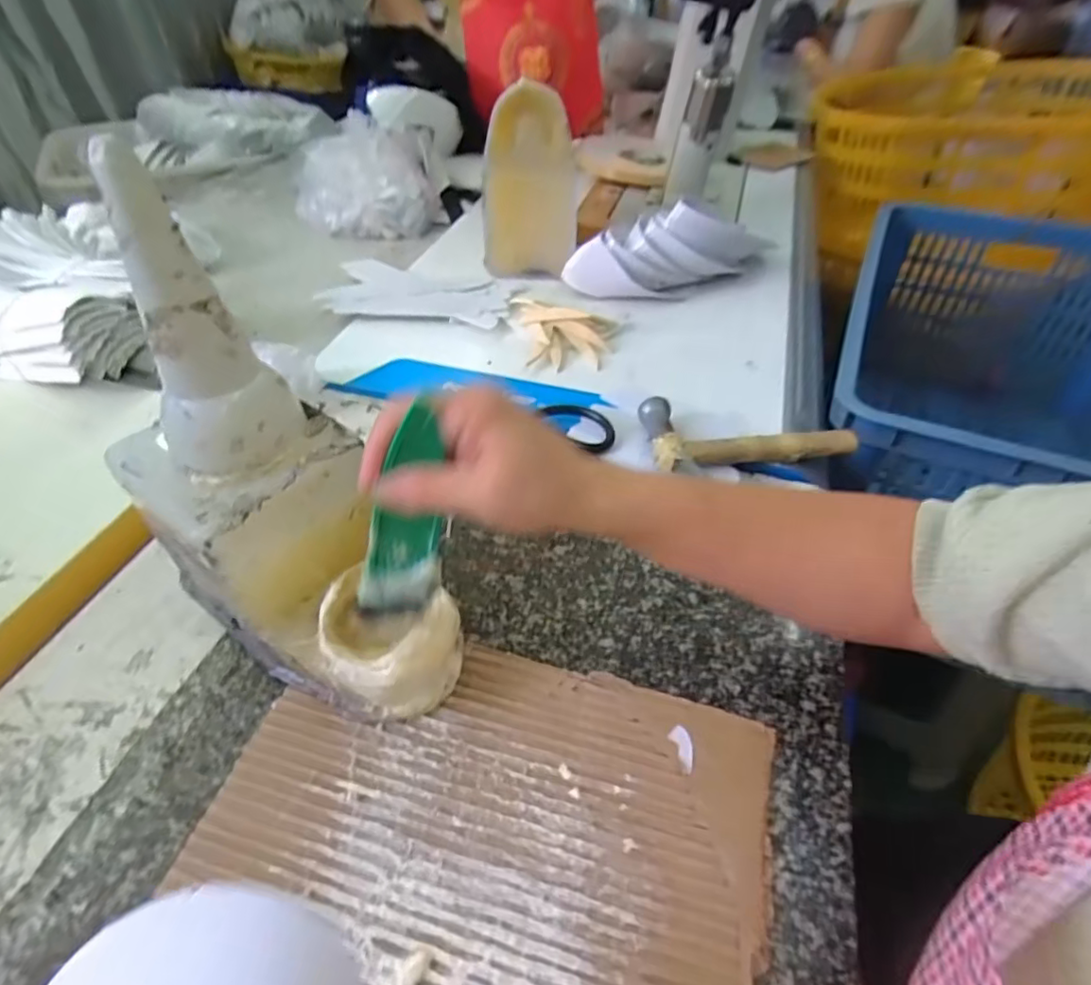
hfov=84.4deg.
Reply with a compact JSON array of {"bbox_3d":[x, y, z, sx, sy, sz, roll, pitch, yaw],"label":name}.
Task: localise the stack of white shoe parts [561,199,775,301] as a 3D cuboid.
[{"bbox_3d":[0.155,-0.290,0.720,0.270,0.070,0.082,-4,45,-5],"label":"stack of white shoe parts"}]

